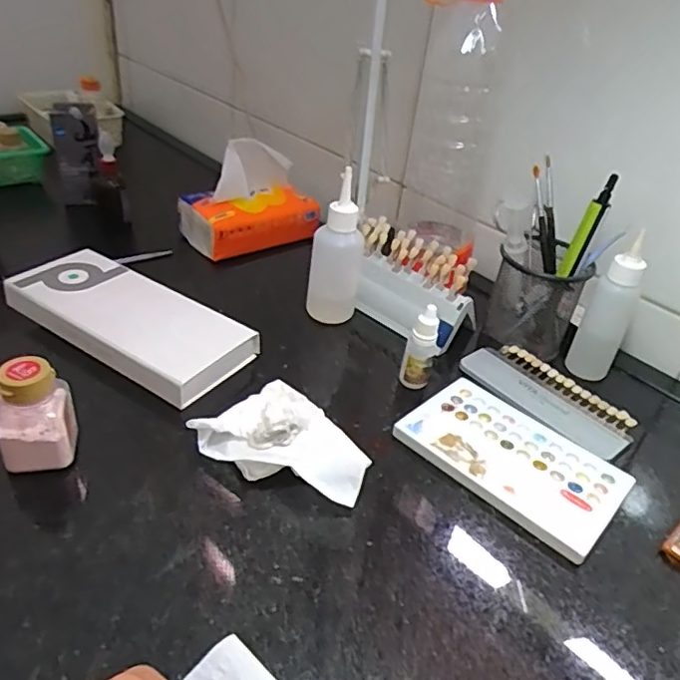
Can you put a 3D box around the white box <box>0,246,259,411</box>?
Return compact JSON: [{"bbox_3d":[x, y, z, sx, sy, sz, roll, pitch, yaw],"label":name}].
[{"bbox_3d":[-0.185,-0.019,0.513,0.219,0.034,0.092,25,38,23],"label":"white box"}]

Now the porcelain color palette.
[{"bbox_3d":[0.129,0.089,0.435,0.154,0.012,0.098,34,42,32],"label":"porcelain color palette"}]

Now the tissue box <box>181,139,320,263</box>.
[{"bbox_3d":[-0.124,-0.203,0.818,0.178,0.129,0.096,-19,43,-33],"label":"tissue box"}]

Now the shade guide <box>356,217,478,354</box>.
[{"bbox_3d":[0.065,-0.056,0.567,0.137,0.074,0.066,28,40,27],"label":"shade guide"}]

